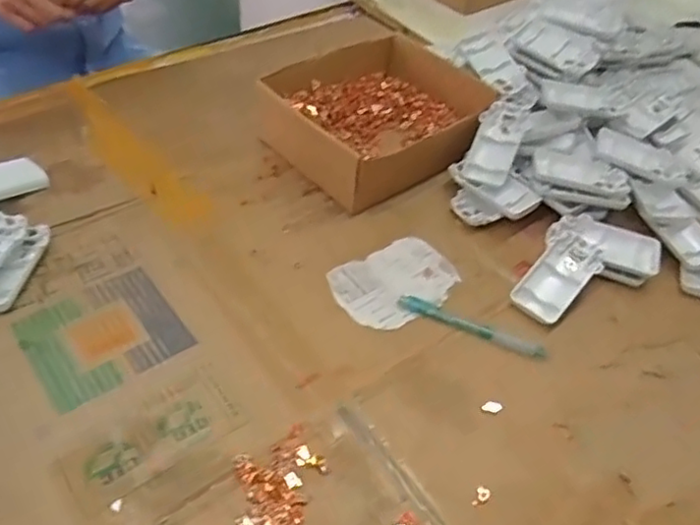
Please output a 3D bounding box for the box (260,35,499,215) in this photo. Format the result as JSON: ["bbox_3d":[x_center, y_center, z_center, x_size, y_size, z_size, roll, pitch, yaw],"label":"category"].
[{"bbox_3d":[0.030,-0.165,0.712,0.222,0.067,0.187,-27,56,-27],"label":"box"}]

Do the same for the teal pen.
[{"bbox_3d":[0.105,0.055,0.557,0.131,0.007,0.017,22,49,13],"label":"teal pen"}]

